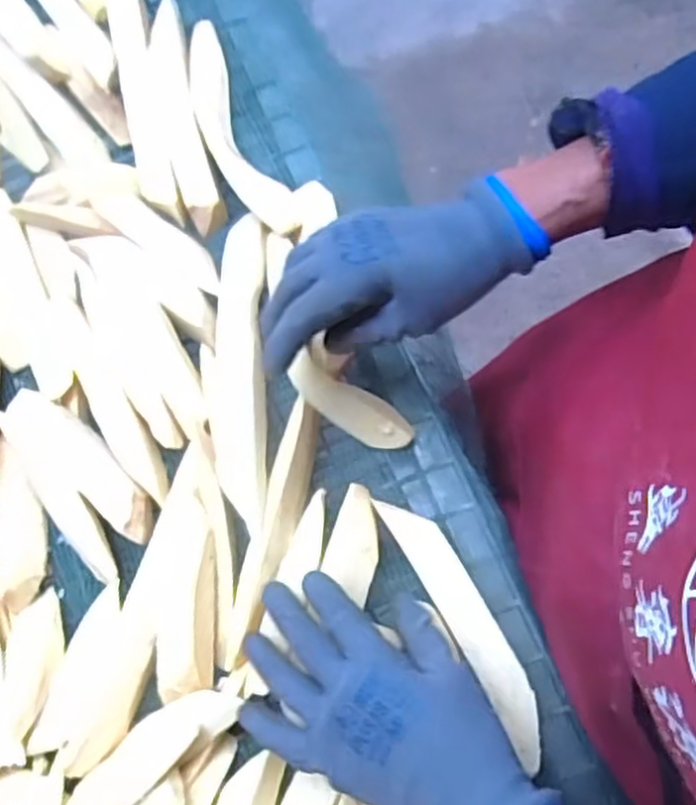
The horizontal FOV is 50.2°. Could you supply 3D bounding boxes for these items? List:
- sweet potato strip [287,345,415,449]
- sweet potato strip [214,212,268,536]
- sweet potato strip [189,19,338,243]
[{"bbox_3d":[0.001,0.001,0.505,0.093,0.012,0.029,34,77,-9],"label":"sweet potato strip"},{"bbox_3d":[-0.077,-0.024,0.527,0.038,0.021,0.220,-2,74,2],"label":"sweet potato strip"},{"bbox_3d":[-0.085,-0.211,0.584,0.060,0.034,0.210,-31,75,-6],"label":"sweet potato strip"}]

